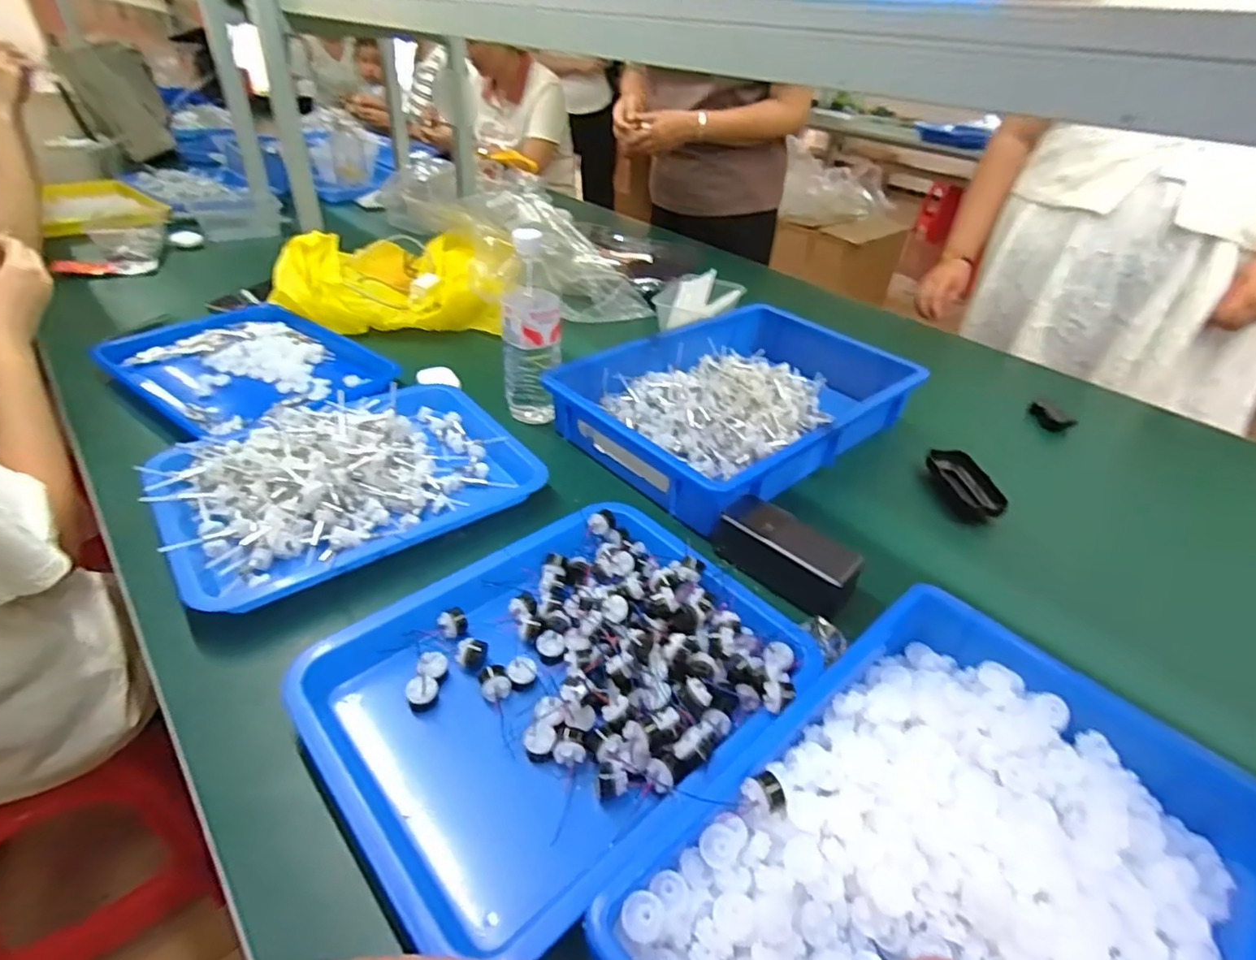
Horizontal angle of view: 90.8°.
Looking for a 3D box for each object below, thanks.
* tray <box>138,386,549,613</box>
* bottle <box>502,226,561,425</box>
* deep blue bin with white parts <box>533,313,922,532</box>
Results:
[{"bbox_3d":[-0.275,-0.014,0.629,0.332,0.063,0.244,-24,46,-33],"label":"tray"},{"bbox_3d":[-0.114,-0.171,0.735,0.068,0.223,0.066,-2,37,-9],"label":"bottle"},{"bbox_3d":[0.148,-0.113,0.805,0.443,0.066,0.297,-26,47,-35],"label":"deep blue bin with white parts"}]

